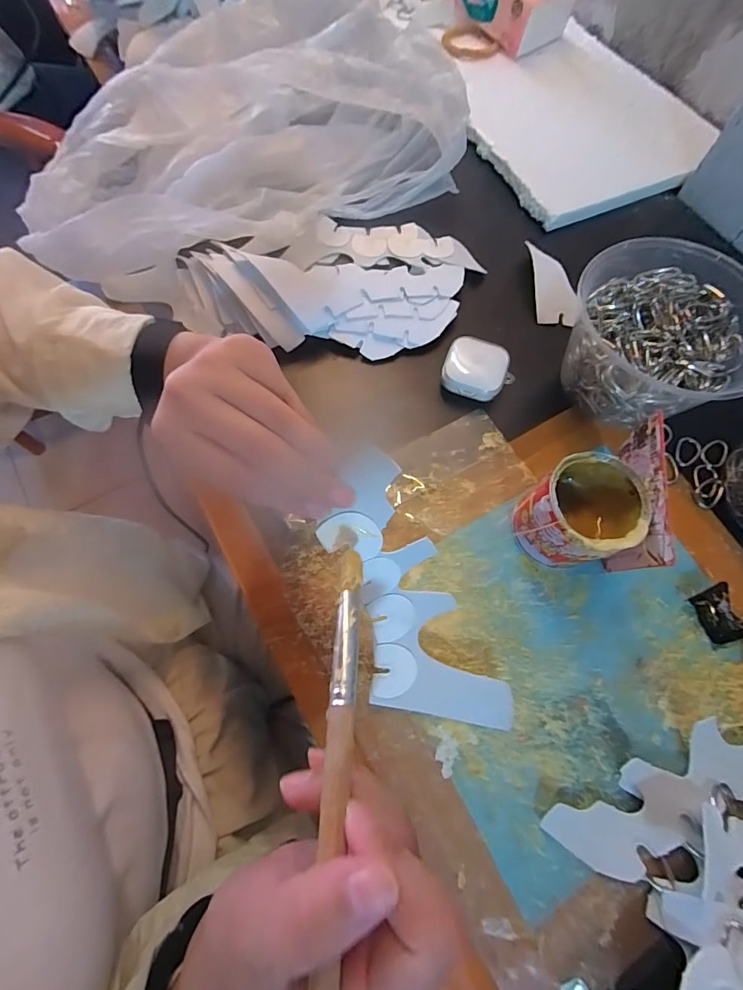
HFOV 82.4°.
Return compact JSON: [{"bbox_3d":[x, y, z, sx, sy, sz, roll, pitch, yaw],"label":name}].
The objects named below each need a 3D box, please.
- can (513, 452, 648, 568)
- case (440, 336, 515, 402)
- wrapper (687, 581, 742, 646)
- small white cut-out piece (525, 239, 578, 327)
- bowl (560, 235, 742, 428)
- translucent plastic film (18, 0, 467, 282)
[{"bbox_3d":[0.142,0.015,0.300,0.066,0.073,0.063,1,69,-2],"label":"can"},{"bbox_3d":[0.093,-0.108,0.372,0.058,0.023,0.050,18,70,5],"label":"case"},{"bbox_3d":[0.252,0.086,0.305,0.026,0.017,0.036,-20,71,-9],"label":"wrapper"},{"bbox_3d":[0.179,-0.208,0.421,0.037,0.011,0.095,1,69,-2],"label":"small white cut-out piece"},{"bbox_3d":[0.228,-0.128,0.343,0.133,0.090,0.127,1,69,-2],"label":"bowl"},{"bbox_3d":[-0.135,-0.354,0.413,0.407,0.086,0.261,-30,73,-13],"label":"translucent plastic film"}]

